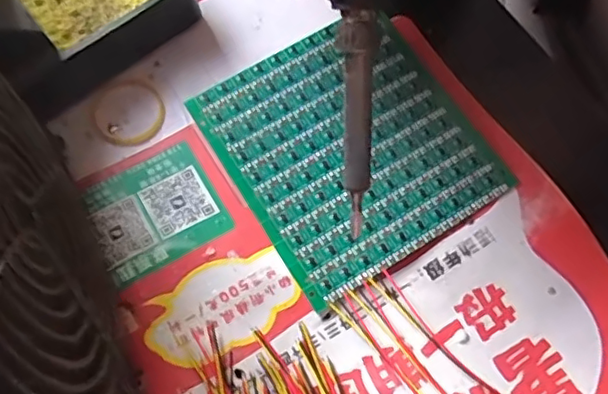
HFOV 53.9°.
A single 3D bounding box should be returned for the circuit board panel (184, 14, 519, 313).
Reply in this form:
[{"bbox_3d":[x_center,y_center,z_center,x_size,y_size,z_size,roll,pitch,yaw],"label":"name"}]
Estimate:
[{"bbox_3d":[0.018,-0.021,0.238,0.093,0.004,0.098,-31,74,-11],"label":"circuit board panel"}]

